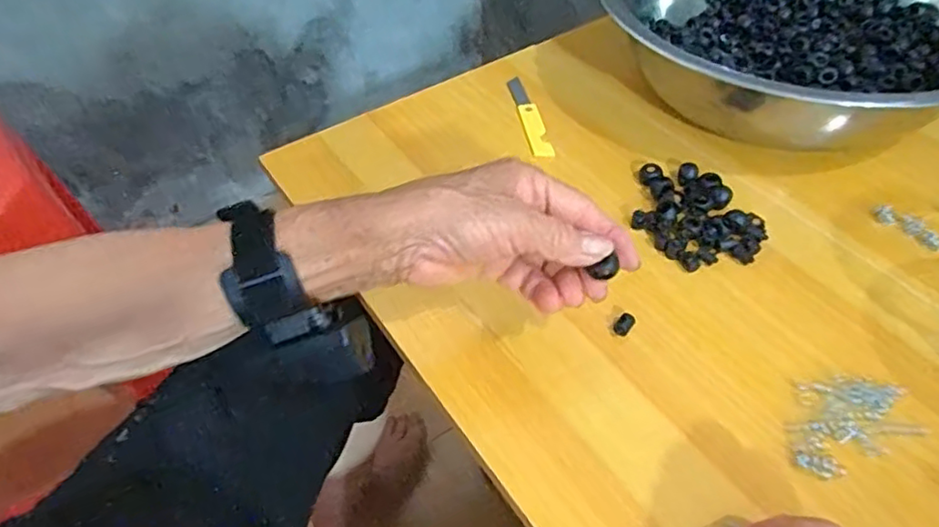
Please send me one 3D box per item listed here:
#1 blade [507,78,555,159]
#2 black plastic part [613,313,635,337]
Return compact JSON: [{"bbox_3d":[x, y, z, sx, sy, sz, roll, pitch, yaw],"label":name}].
[{"bbox_3d":[0.053,-0.133,0.545,0.019,0.005,0.115,-8,49,-5],"label":"blade"},{"bbox_3d":[0.099,0.039,0.391,0.010,0.009,0.013,28,55,23],"label":"black plastic part"}]

